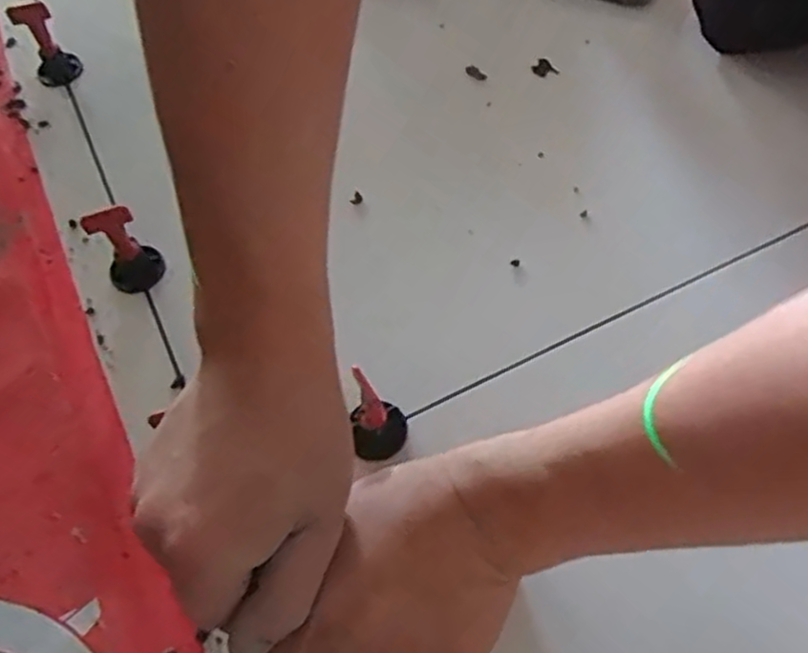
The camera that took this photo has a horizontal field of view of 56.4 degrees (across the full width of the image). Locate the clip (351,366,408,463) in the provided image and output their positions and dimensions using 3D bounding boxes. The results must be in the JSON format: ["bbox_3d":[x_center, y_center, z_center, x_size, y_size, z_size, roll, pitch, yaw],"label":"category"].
[{"bbox_3d":[-0.011,0.043,0.352,0.022,0.043,0.027,0,58,3],"label":"clip"}]

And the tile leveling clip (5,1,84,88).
[{"bbox_3d":[-0.240,-0.189,0.504,0.028,0.051,0.029,-29,61,-14],"label":"tile leveling clip"}]

